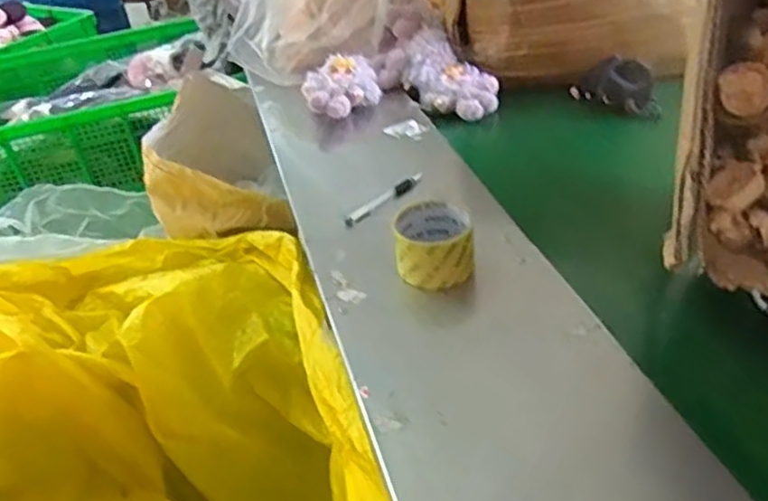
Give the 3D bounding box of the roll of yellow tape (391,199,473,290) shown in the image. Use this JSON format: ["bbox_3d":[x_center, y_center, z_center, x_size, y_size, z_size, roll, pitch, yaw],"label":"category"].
[{"bbox_3d":[0.054,-0.008,0.717,0.084,0.055,0.086,-5,36,4],"label":"roll of yellow tape"}]

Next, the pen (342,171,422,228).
[{"bbox_3d":[0.000,-0.065,0.844,0.131,0.013,0.013,-32,42,-29],"label":"pen"}]

